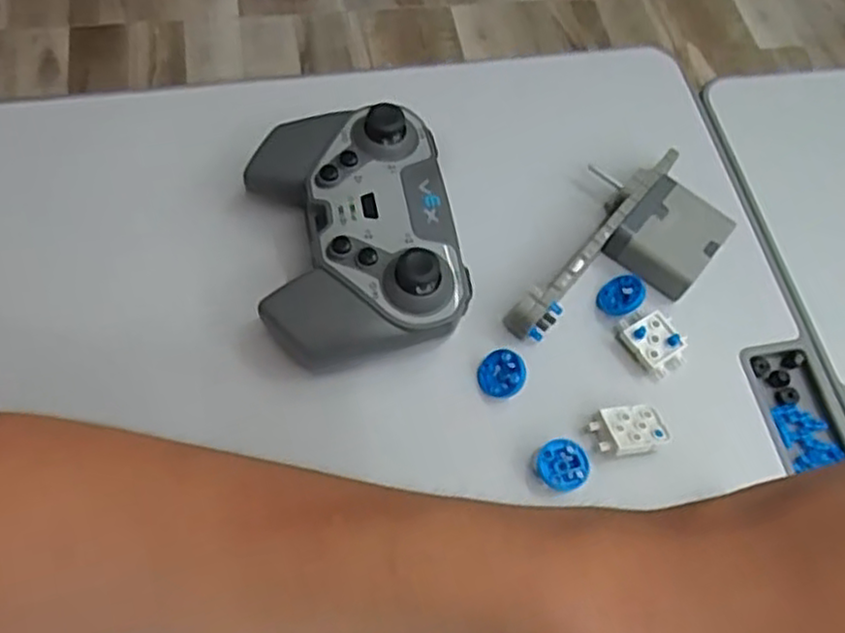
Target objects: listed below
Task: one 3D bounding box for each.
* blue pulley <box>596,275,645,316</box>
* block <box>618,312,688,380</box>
[{"bbox_3d":[0.109,-0.011,0.395,0.026,0.004,0.022,-22,55,14],"label":"blue pulley"},{"bbox_3d":[0.123,0.013,0.380,0.027,0.012,0.034,-31,70,-19],"label":"block"}]

